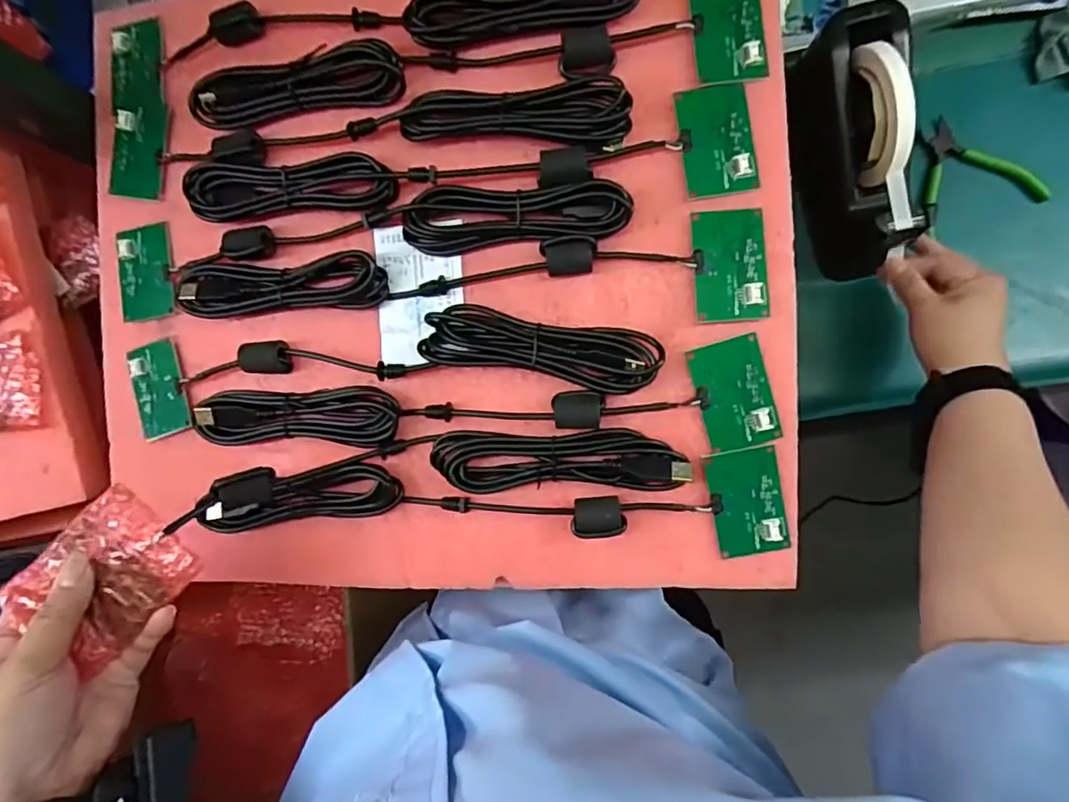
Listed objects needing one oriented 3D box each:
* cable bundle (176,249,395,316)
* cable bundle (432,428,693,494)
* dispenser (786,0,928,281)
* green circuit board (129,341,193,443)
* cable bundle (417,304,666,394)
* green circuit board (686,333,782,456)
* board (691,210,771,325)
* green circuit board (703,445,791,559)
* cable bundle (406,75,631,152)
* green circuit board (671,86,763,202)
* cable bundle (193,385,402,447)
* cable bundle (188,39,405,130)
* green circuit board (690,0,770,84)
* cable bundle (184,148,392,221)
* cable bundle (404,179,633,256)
[{"bbox_3d":[-0.179,-0.080,0.395,0.154,0.019,0.038,1,89,11],"label":"cable bundle"},{"bbox_3d":[0.015,0.039,0.372,0.162,0.016,0.038,-1,88,11],"label":"cable bundle"},{"bbox_3d":[0.270,-0.210,0.479,0.066,0.114,0.198,-8,91,10],"label":"dispenser"},{"bbox_3d":[-0.277,-0.008,0.422,0.046,0.007,0.070,-19,86,11],"label":"green circuit board"},{"bbox_3d":[0.003,-0.034,0.368,0.151,0.013,0.039,10,90,11],"label":"cable bundle"},{"bbox_3d":[0.126,-0.004,0.361,0.044,0.006,0.068,-15,86,10],"label":"green circuit board"},{"bbox_3d":[0.122,-0.085,0.356,0.044,0.009,0.068,-3,88,11],"label":"board"},{"bbox_3d":[0.137,0.065,0.367,0.044,0.006,0.067,-11,86,11],"label":"green circuit board"},{"bbox_3d":[-0.013,-0.185,0.366,0.146,0.020,0.039,4,89,11],"label":"cable bundle"},{"bbox_3d":[0.116,-0.165,0.362,0.045,0.009,0.069,-8,87,11],"label":"green circuit board"},{"bbox_3d":[-0.164,0.011,0.395,0.143,0.017,0.038,0,88,11],"label":"cable bundle"},{"bbox_3d":[-0.163,-0.215,0.386,0.151,0.021,0.043,1,89,11],"label":"cable bundle"},{"bbox_3d":[0.124,-0.238,0.365,0.044,0.007,0.067,-7,87,11],"label":"green circuit board"},{"bbox_3d":[-0.164,-0.146,0.387,0.142,0.019,0.039,0,88,11],"label":"cable bundle"},{"bbox_3d":[-0.014,-0.121,0.370,0.146,0.019,0.041,0,88,11],"label":"cable bundle"}]

